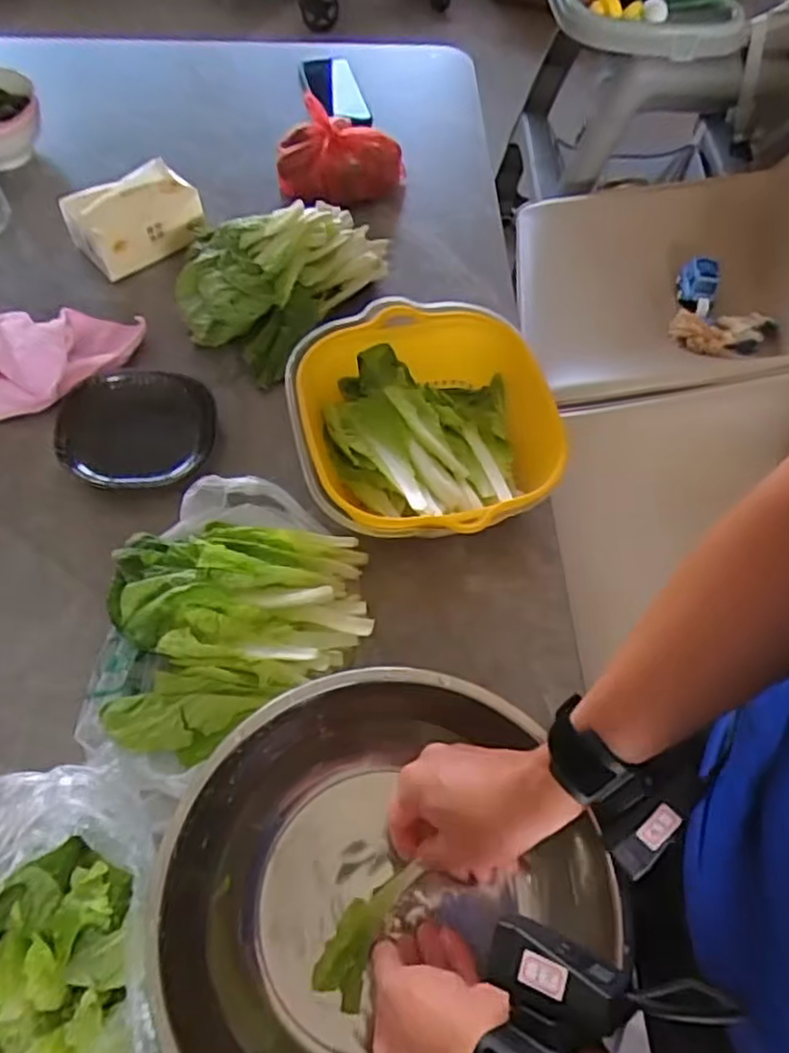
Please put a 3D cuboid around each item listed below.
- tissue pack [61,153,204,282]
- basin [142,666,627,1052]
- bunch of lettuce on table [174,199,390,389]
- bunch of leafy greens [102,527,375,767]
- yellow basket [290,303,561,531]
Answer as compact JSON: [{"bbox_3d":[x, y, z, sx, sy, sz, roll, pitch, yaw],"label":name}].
[{"bbox_3d":[-0.291,-0.350,0.801,0.132,0.065,0.080,-36,69,-20],"label":"tissue pack"},{"bbox_3d":[-0.012,0.253,0.493,0.277,0.085,0.301,1,61,-2],"label":"basin"},{"bbox_3d":[-0.128,-0.285,0.767,0.153,0.089,0.229,37,66,16],"label":"bunch of lettuce on table"},{"bbox_3d":[-0.131,0.072,0.590,0.221,0.045,0.180,-18,64,-12],"label":"bunch of leafy greens"},{"bbox_3d":[0.030,-0.089,0.664,0.216,0.077,0.225,-15,63,-11],"label":"yellow basket"}]

